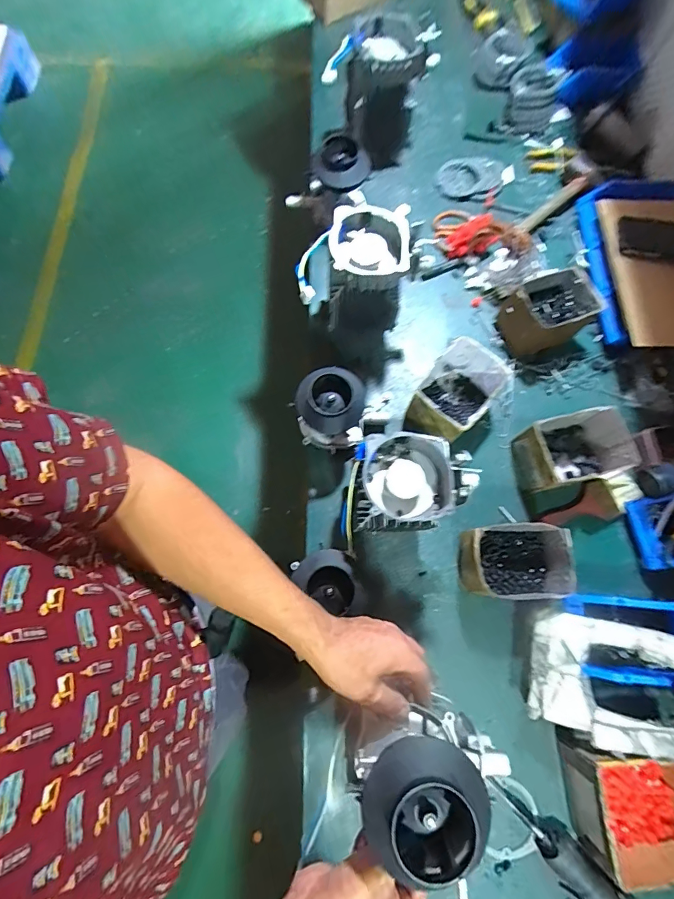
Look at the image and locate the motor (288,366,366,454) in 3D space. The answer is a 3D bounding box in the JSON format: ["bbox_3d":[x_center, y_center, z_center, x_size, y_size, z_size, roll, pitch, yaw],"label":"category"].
[{"bbox_3d":[-0.011,-0.059,0.705,0.105,0.126,0.107,1,74,-2],"label":"motor"}]

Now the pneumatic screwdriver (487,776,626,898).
[{"bbox_3d":[0.331,0.585,0.585,0.055,0.040,0.284,-40,79,-12],"label":"pneumatic screwdriver"}]

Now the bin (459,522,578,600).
[{"bbox_3d":[0.279,0.177,0.669,0.150,0.079,0.110,-3,74,-3],"label":"bin"}]

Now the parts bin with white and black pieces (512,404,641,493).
[{"bbox_3d":[0.397,0.001,0.723,0.157,0.093,0.120,-9,75,-4],"label":"parts bin with white and black pieces"}]

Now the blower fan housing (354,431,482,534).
[{"bbox_3d":[0.109,0.046,0.575,0.165,0.071,0.120,2,74,-2],"label":"blower fan housing"}]

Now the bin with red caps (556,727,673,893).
[{"bbox_3d":[0.411,0.476,0.579,0.158,0.092,0.143,-5,74,-3],"label":"bin with red caps"}]

